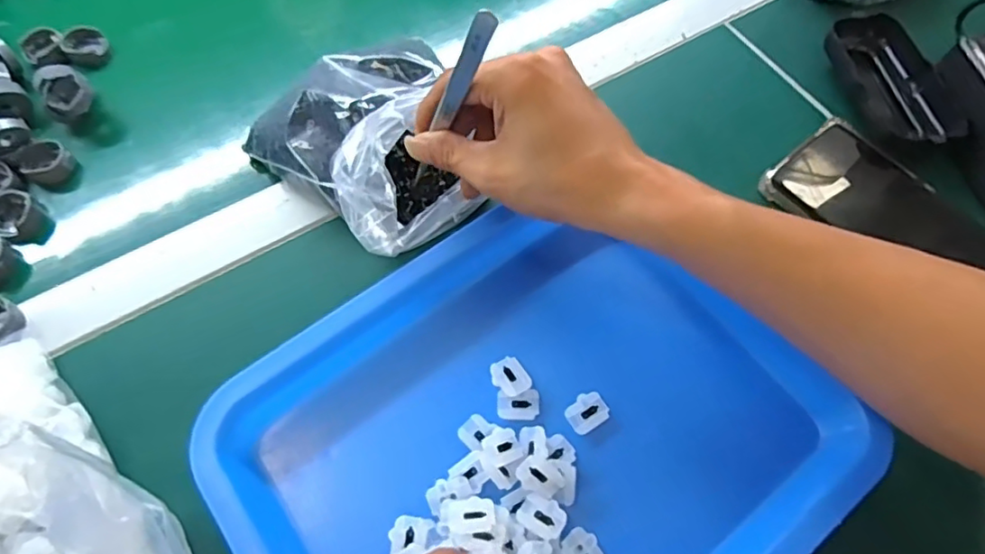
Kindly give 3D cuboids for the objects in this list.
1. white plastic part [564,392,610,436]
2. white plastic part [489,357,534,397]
[{"bbox_3d":[0.049,0.070,0.309,0.021,0.004,0.017,-30,69,-14],"label":"white plastic part"},{"bbox_3d":[0.009,0.052,0.314,0.017,0.004,0.020,-29,69,-14],"label":"white plastic part"}]

